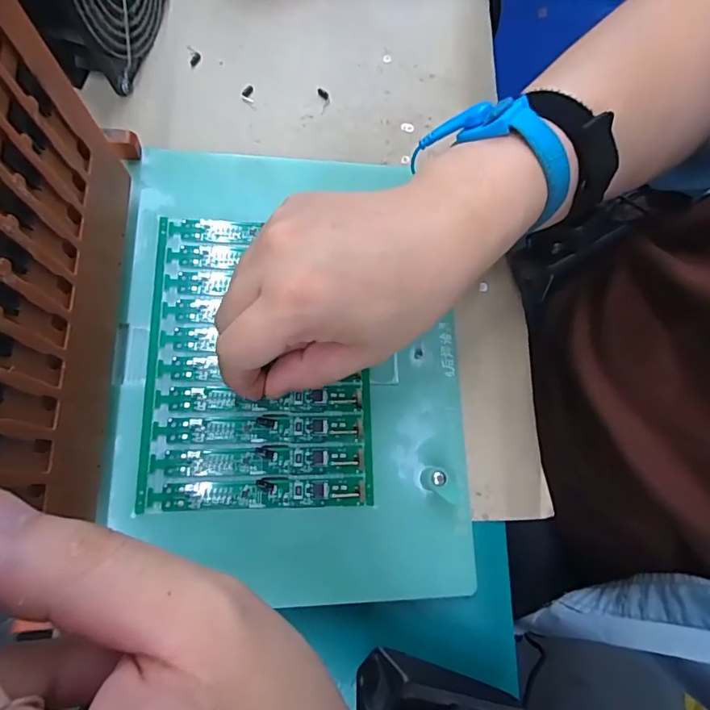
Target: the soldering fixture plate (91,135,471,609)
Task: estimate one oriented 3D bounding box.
[{"bbox_3d":[-0.033,0.000,0.280,0.192,0.006,0.255,1,75,-9],"label":"soldering fixture plate"}]

